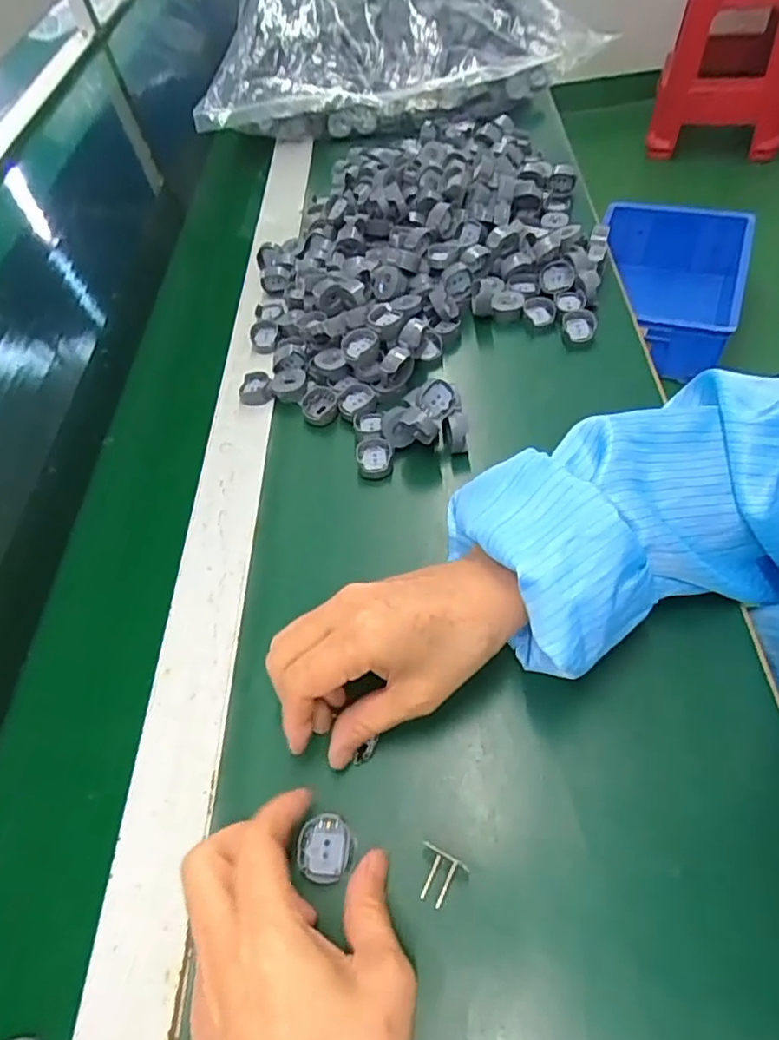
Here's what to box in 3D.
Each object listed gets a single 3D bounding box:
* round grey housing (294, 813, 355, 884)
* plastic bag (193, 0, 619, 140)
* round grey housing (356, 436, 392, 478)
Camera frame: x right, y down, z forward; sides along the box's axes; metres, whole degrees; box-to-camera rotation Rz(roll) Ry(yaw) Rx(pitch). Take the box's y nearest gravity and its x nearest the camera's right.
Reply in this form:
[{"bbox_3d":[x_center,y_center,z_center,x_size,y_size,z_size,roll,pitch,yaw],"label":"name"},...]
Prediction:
[{"bbox_3d":[-0.031,0.159,0.293,0.027,0.005,0.028,-2,56,3],"label":"round grey housing"},{"bbox_3d":[-0.018,-0.652,0.762,0.447,0.145,0.394,-9,80,-3],"label":"plastic bag"},{"bbox_3d":[-0.011,-0.043,0.435,0.025,0.014,0.028,-7,54,3],"label":"round grey housing"}]

